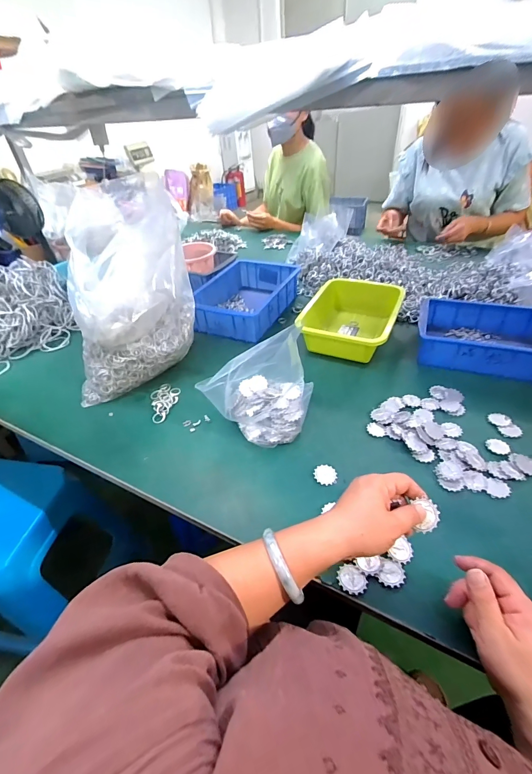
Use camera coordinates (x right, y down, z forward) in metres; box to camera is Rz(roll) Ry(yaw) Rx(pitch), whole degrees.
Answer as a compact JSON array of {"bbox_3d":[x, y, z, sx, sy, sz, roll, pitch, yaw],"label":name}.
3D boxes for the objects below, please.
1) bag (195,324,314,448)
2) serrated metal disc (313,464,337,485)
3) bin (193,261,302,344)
[{"bbox_3d":[-0.008,-0.003,0.581,0.147,0.161,0.145,10,43,16],"label":"bag"},{"bbox_3d":[0.091,0.134,0.526,0.035,0.004,0.034,-3,40,2],"label":"serrated metal disc"},{"bbox_3d":[-0.053,-0.234,0.903,0.198,0.076,0.273,15,44,21],"label":"bin"}]

